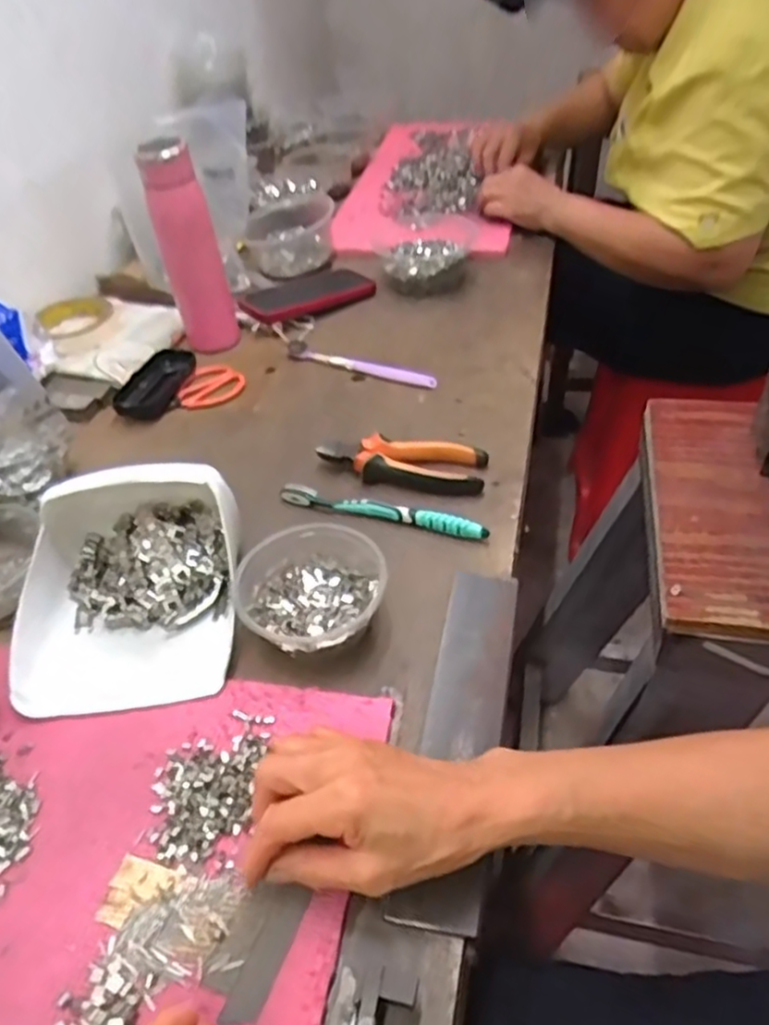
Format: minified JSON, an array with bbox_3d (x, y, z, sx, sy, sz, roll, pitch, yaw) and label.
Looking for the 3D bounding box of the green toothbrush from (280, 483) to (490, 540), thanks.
[{"bbox_3d":[-0.003,-0.006,0.606,0.184,0.015,0.016,11,46,18],"label":"green toothbrush"}]

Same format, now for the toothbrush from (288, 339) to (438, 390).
[{"bbox_3d":[-0.029,-0.165,0.790,0.187,0.012,0.020,17,48,24],"label":"toothbrush"}]

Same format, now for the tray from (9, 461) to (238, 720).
[{"bbox_3d":[-0.187,0.045,0.520,0.155,0.078,0.172,-7,44,-2],"label":"tray"}]

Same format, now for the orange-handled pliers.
[{"bbox_3d":[0.015,-0.046,0.645,0.150,0.022,0.052,7,45,14],"label":"orange-handled pliers"}]

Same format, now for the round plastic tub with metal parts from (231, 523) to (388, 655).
[{"bbox_3d":[-0.052,0.061,0.516,0.108,0.048,0.100,-3,44,2],"label":"round plastic tub with metal parts"}]

